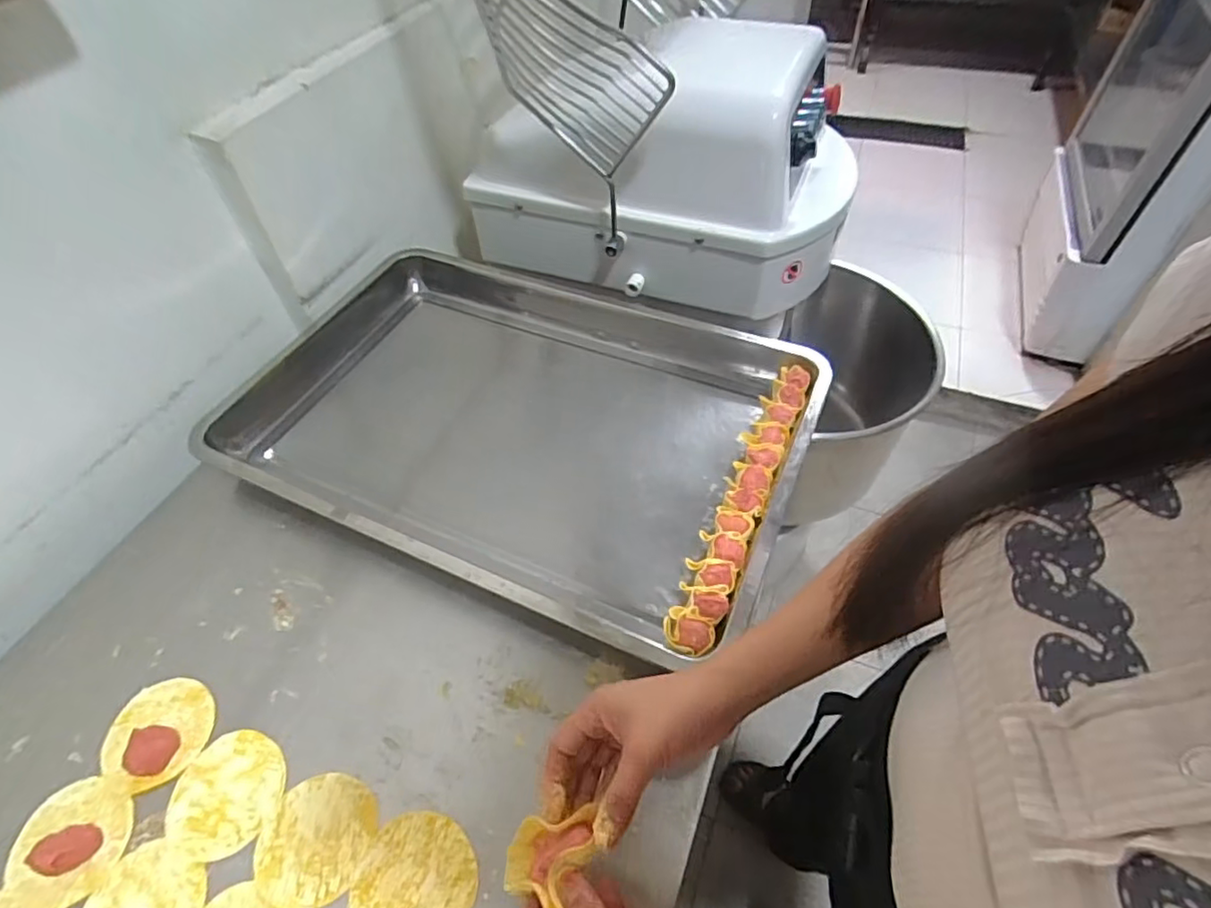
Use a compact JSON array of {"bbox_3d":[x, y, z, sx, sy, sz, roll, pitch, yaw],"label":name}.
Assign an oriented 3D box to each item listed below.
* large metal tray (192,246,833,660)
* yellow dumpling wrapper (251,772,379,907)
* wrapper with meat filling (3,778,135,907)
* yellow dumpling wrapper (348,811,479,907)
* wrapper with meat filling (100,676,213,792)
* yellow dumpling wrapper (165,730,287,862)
[{"bbox_3d":[-0.097,-0.042,0.655,0.574,0.063,0.380,20,54,18],"label":"large metal tray"},{"bbox_3d":[-0.208,0.278,0.433,0.079,0.004,0.081,12,52,12],"label":"yellow dumpling wrapper"},{"bbox_3d":[-0.391,0.279,0.433,0.078,0.020,0.078,-1,51,2],"label":"wrapper with meat filling"},{"bbox_3d":[-0.132,0.296,0.414,0.082,0.004,0.081,-1,51,2],"label":"yellow dumpling wrapper"},{"bbox_3d":[-0.361,0.221,0.481,0.080,0.013,0.080,-1,51,2],"label":"wrapper with meat filling"},{"bbox_3d":[-0.289,0.257,0.457,0.082,0.004,0.082,-1,51,2],"label":"yellow dumpling wrapper"}]

